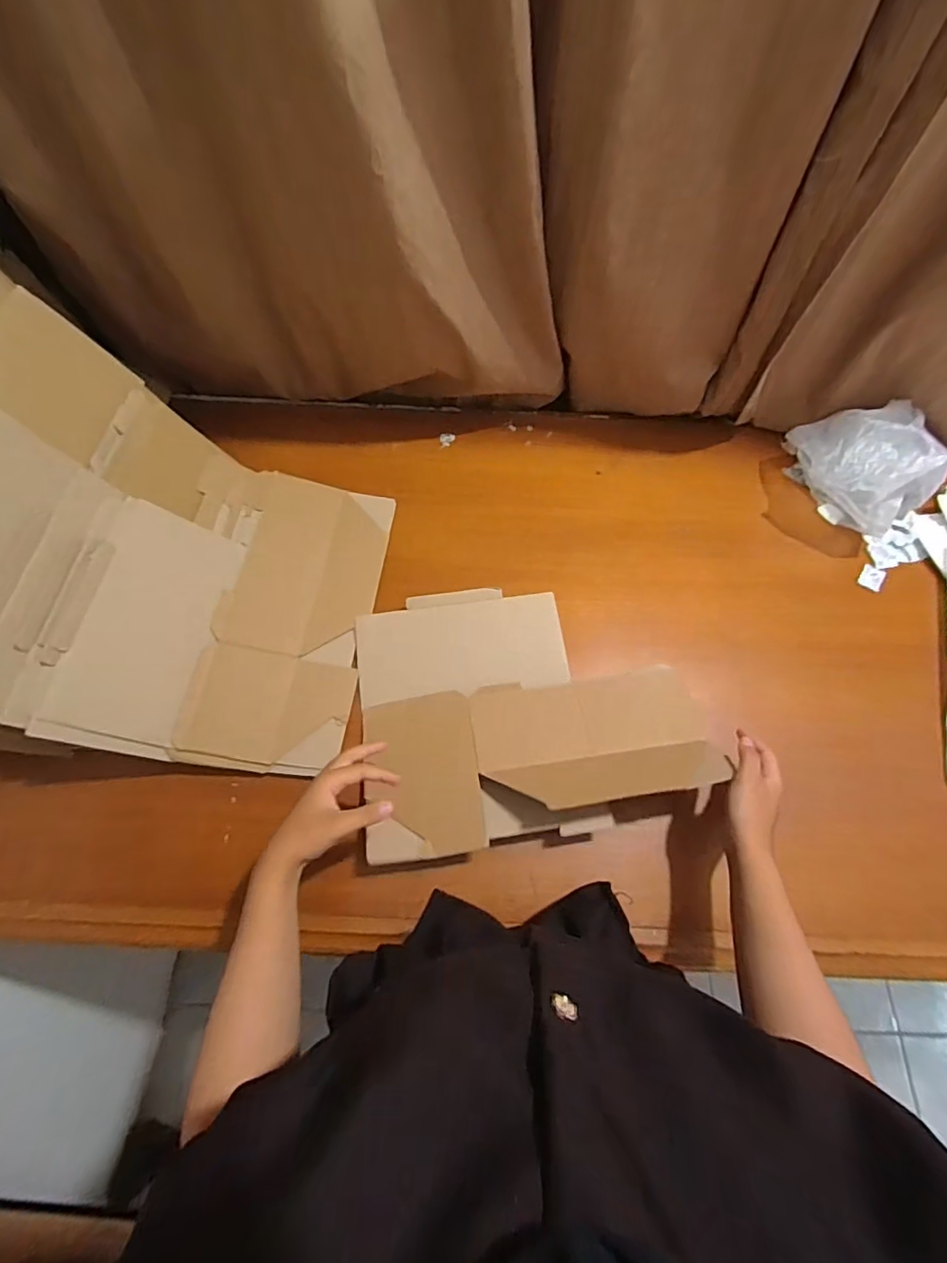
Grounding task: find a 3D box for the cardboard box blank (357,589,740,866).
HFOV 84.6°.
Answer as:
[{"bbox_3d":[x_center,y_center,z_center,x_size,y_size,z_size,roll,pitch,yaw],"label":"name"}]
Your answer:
[{"bbox_3d":[0.055,0.077,0.611,0.367,0.084,0.303,-8,66,-5],"label":"cardboard box blank"}]

